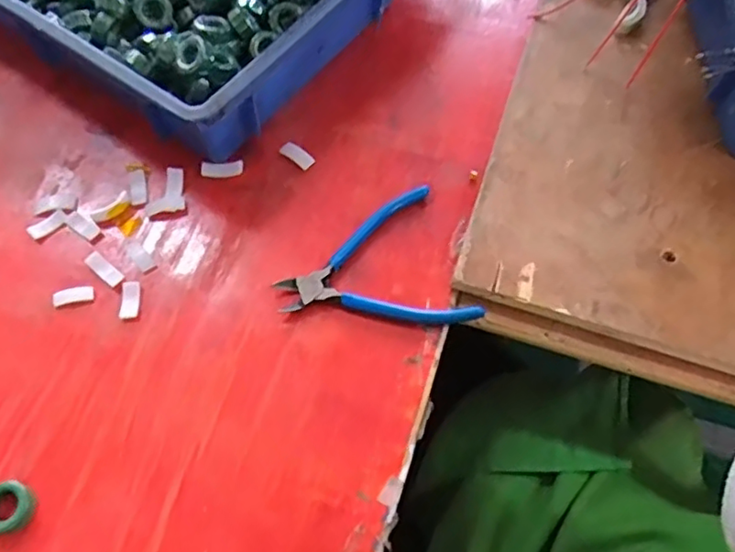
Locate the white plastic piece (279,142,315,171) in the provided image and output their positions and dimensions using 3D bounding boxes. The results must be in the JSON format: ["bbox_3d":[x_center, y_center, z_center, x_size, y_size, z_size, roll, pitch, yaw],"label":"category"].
[{"bbox_3d":[-0.060,-0.104,0.518,0.031,0.004,0.014,36,69,18],"label":"white plastic piece"}]

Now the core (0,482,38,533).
[{"bbox_3d":[-0.230,0.148,0.387,0.033,0.012,0.029,7,63,5],"label":"core"}]

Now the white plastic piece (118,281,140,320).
[{"bbox_3d":[-0.180,0.018,0.459,0.014,0.004,0.031,-6,63,-2],"label":"white plastic piece"}]

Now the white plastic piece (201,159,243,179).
[{"bbox_3d":[-0.123,-0.090,0.513,0.035,0.006,0.014,-6,63,-2],"label":"white plastic piece"}]

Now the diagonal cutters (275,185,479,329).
[{"bbox_3d":[0.002,-0.004,0.461,0.137,0.018,0.113,-16,64,-7],"label":"diagonal cutters"}]

